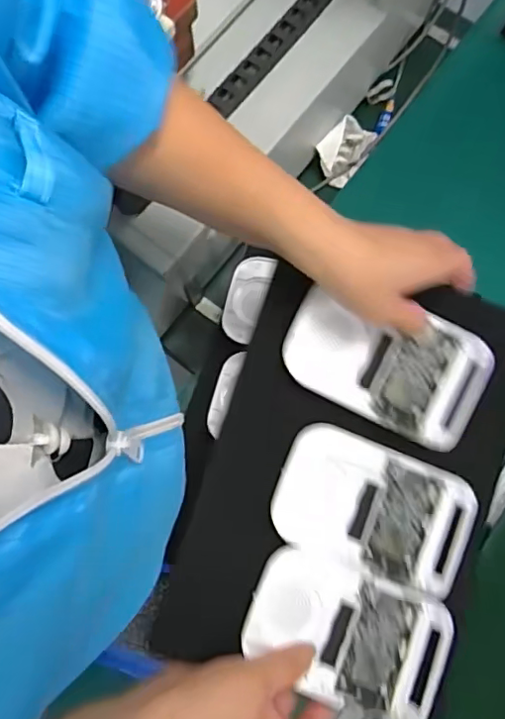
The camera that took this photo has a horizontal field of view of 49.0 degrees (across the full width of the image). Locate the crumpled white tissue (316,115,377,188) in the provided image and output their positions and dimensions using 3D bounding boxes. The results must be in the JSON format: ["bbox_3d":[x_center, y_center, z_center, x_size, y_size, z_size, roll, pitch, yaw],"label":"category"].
[{"bbox_3d":[0.119,-0.268,0.705,0.051,0.050,0.083,43,81,9],"label":"crumpled white tissue"}]

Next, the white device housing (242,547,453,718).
[{"bbox_3d":[0.077,0.227,0.453,0.170,0.022,0.104,24,79,-8],"label":"white device housing"}]

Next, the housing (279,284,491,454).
[{"bbox_3d":[0.114,0.004,0.471,0.170,0.023,0.102,23,88,-1],"label":"housing"}]

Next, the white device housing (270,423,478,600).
[{"bbox_3d":[0.104,0.127,0.469,0.170,0.017,0.105,23,82,-10],"label":"white device housing"}]

